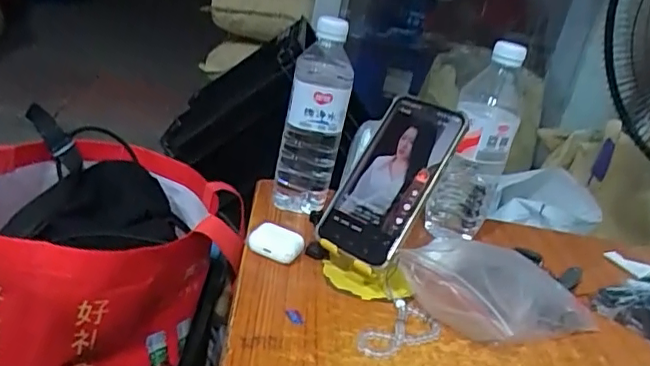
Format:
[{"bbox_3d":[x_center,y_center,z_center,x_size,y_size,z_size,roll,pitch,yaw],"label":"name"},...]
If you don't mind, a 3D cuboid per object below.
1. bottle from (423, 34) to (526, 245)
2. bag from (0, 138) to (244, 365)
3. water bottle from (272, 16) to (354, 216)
[{"bbox_3d":[0.171,-0.040,0.634,0.067,0.216,0.077,18,23,13],"label":"bottle"},{"bbox_3d":[-0.290,0.130,0.667,0.308,0.286,0.282,-3,28,-33],"label":"bag"},{"bbox_3d":[-0.013,-0.065,0.595,0.067,0.209,0.060,10,23,-5],"label":"water bottle"}]

